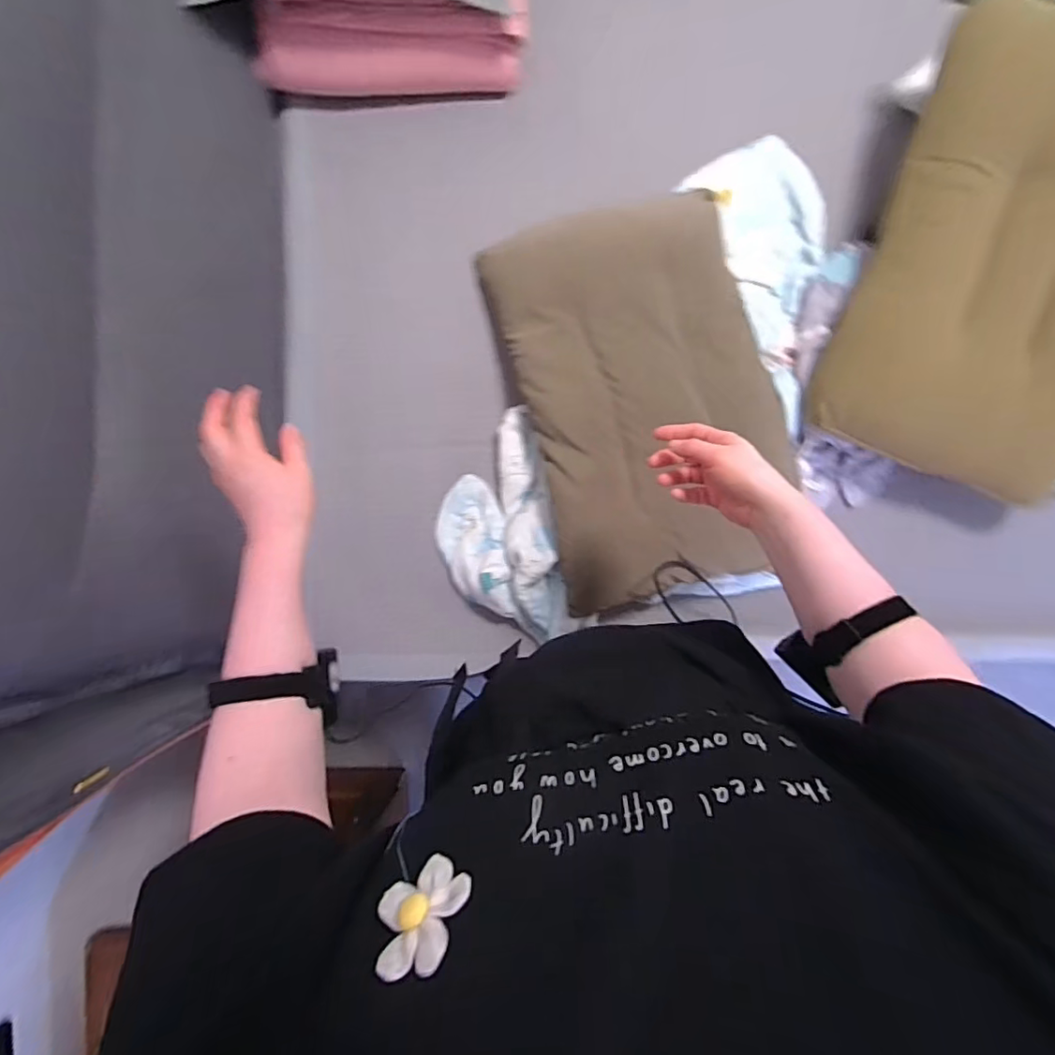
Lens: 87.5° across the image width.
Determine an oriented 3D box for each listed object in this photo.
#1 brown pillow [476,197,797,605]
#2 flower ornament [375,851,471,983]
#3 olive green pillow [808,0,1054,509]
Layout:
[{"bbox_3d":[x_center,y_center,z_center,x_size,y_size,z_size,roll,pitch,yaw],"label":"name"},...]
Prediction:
[{"bbox_3d":[0.196,-0.209,0.885,0.411,0.093,0.625,-15,89,2],"label":"brown pillow"},{"bbox_3d":[-0.049,0.171,0.245,0.043,0.049,0.006,-13,118,32],"label":"flower ornament"},{"bbox_3d":[0.746,-0.394,0.838,0.407,0.086,0.646,16,114,13],"label":"olive green pillow"}]

